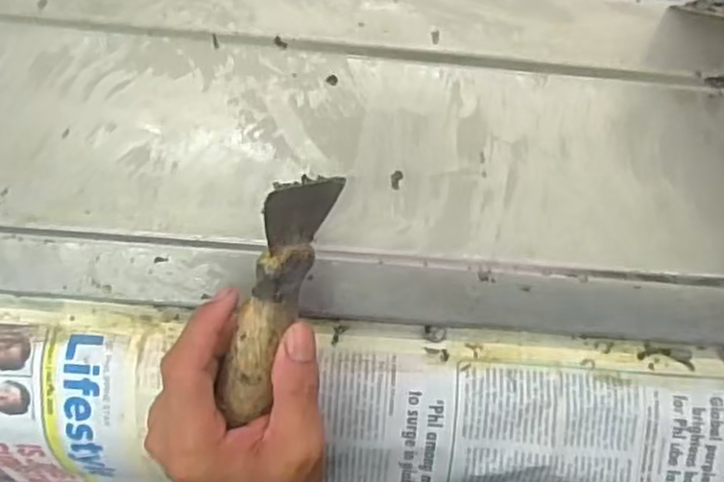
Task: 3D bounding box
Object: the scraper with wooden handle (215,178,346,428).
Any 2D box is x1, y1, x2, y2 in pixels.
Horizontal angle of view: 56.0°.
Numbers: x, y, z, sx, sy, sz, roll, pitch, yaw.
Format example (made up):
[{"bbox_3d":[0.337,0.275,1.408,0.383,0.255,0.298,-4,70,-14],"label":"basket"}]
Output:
[{"bbox_3d":[-0.041,0.024,0.322,0.027,0.051,0.116,24,115,27],"label":"scraper with wooden handle"}]

